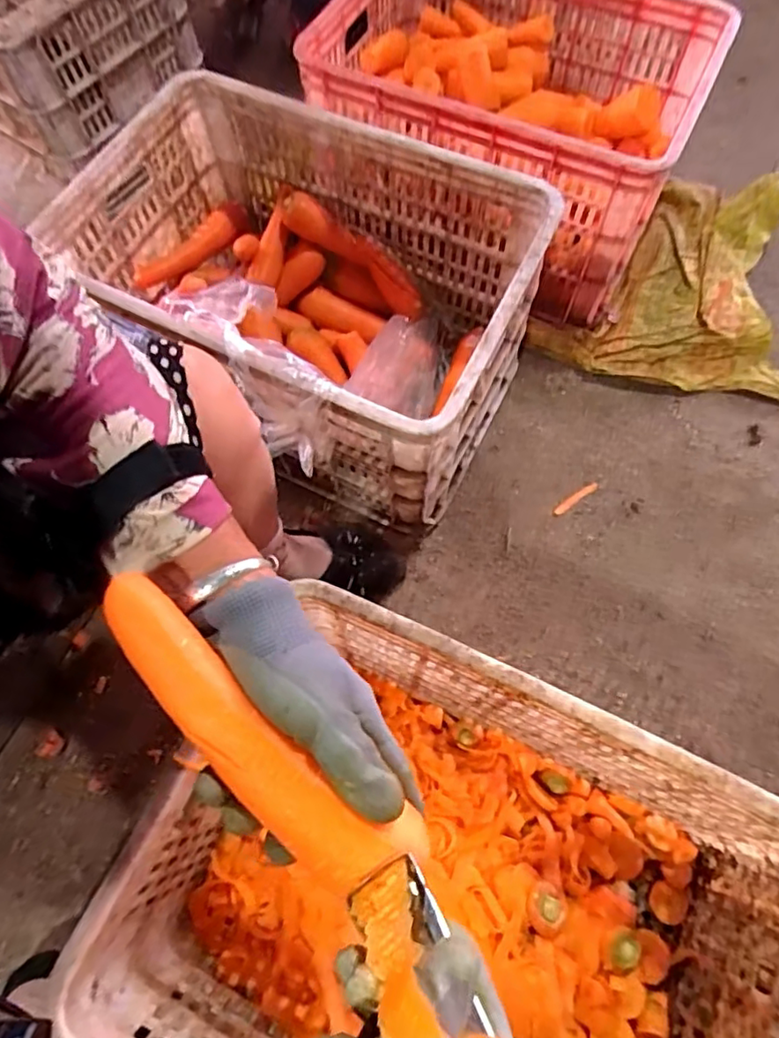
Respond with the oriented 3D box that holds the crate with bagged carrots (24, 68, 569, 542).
[{"bbox_3d":[-0.105,-0.247,0.772,0.503,0.310,0.373,24,71,10],"label":"crate with bagged carrots"}]

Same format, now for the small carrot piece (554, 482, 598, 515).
[{"bbox_3d":[0.259,-0.029,0.829,0.074,0.009,0.013,-35,70,-11],"label":"small carrot piece"}]

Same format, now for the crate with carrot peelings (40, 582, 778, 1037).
[{"bbox_3d":[0.076,0.339,0.517,0.504,0.266,0.348,25,71,10],"label":"crate with carrot peelings"}]

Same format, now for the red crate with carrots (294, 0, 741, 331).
[{"bbox_3d":[0.174,-0.590,0.898,0.513,0.271,0.387,29,72,12],"label":"red crate with carrots"}]

